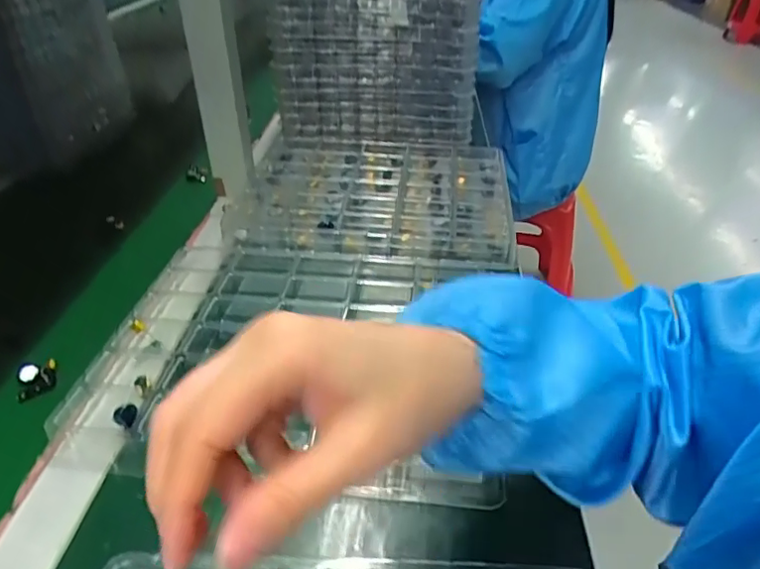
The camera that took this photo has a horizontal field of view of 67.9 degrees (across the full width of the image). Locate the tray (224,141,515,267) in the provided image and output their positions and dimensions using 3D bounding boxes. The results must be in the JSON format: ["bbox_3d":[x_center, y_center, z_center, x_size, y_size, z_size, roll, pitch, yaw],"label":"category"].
[{"bbox_3d":[0.004,-0.121,0.675,0.294,0.022,0.283,6,32,0],"label":"tray"}]

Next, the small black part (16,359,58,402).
[{"bbox_3d":[-0.269,0.073,0.443,0.028,0.015,0.037,-14,39,-21],"label":"small black part"}]

